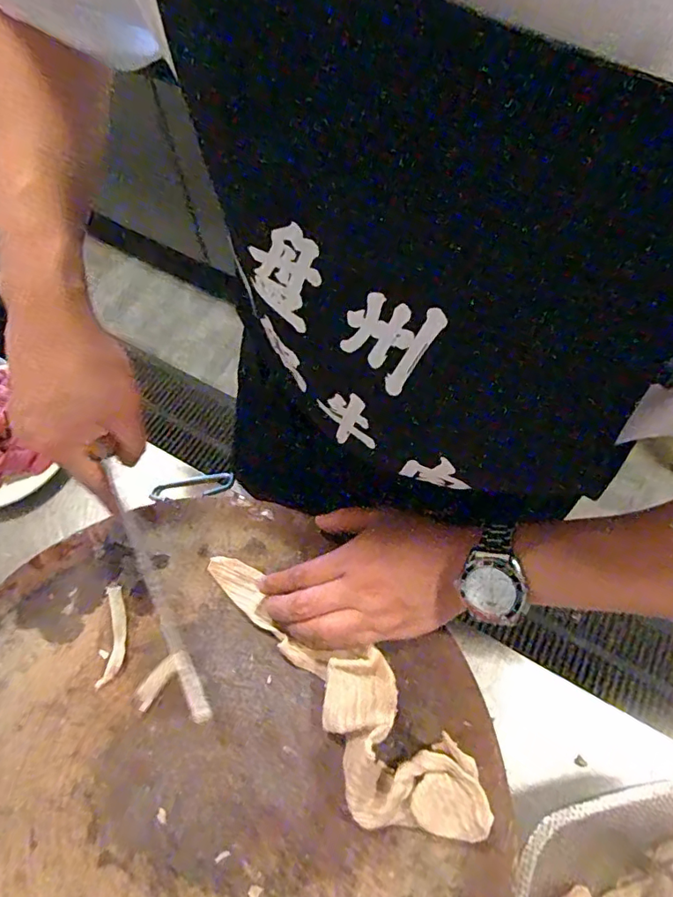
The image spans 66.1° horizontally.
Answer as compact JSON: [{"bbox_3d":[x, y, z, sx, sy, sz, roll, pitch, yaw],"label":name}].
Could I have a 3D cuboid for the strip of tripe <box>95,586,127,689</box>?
[{"bbox_3d":[-0.165,0.137,0.383,0.017,0.004,0.069,-6,62,-2],"label":"strip of tripe"}]

